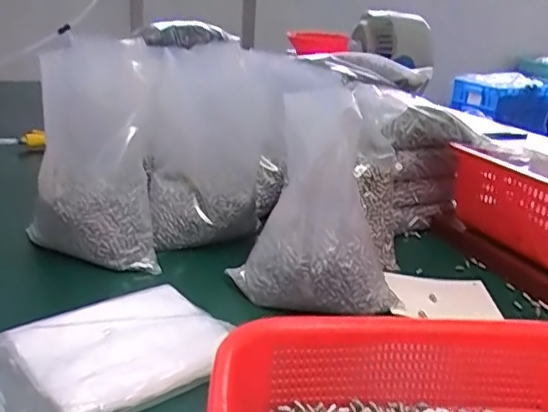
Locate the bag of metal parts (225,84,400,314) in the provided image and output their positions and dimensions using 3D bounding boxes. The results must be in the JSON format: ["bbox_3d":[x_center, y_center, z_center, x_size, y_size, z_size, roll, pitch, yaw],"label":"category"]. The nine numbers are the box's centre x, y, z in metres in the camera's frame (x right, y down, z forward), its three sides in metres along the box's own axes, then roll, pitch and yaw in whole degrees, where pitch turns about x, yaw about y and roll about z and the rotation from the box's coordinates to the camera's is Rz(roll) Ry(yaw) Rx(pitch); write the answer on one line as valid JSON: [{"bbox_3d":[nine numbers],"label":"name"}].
[{"bbox_3d":[0.046,0.001,0.536,0.131,0.194,0.094,-7,23,-24],"label":"bag of metal parts"}]

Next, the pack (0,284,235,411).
[{"bbox_3d":[-0.154,0.119,0.443,0.220,0.016,0.153,-14,26,-36],"label":"pack"}]

